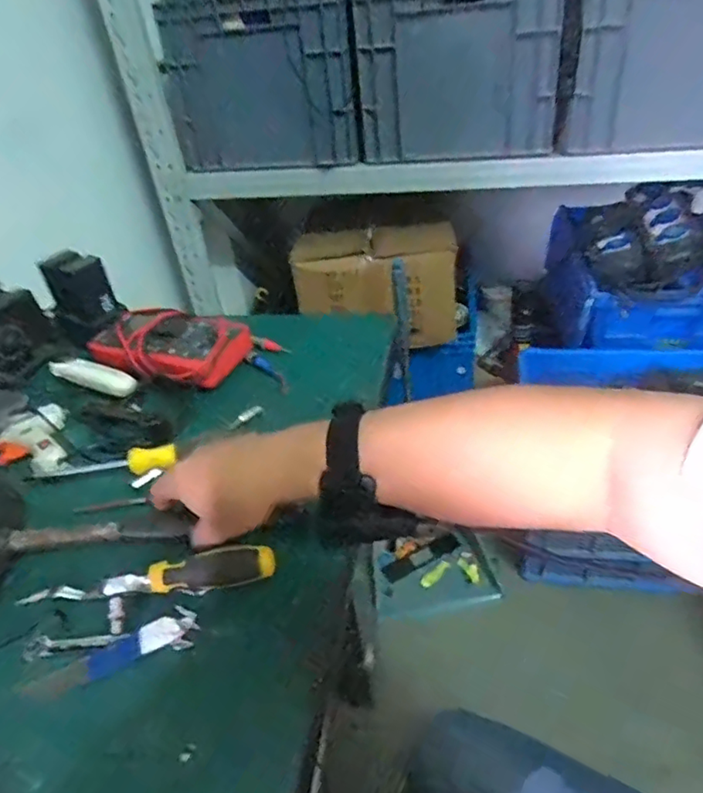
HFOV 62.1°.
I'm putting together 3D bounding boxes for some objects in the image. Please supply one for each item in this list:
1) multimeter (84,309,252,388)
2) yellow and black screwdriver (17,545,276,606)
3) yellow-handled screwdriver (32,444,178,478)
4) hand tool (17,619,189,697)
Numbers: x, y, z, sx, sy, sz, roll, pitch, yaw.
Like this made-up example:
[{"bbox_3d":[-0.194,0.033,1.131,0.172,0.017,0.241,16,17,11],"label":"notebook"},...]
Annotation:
[{"bbox_3d":[-0.211,-0.059,0.660,0.206,0.043,0.096,15,43,27],"label":"multimeter"},{"bbox_3d":[-0.152,0.134,0.425,0.191,0.028,0.024,-7,38,1],"label":"yellow and black screwdriver"},{"bbox_3d":[-0.219,0.059,0.522,0.127,0.019,0.022,-3,38,6],"label":"yellow-handled screwdriver"},{"bbox_3d":[-0.166,0.175,0.392,0.104,0.006,0.022,-19,39,-14],"label":"hand tool"}]

